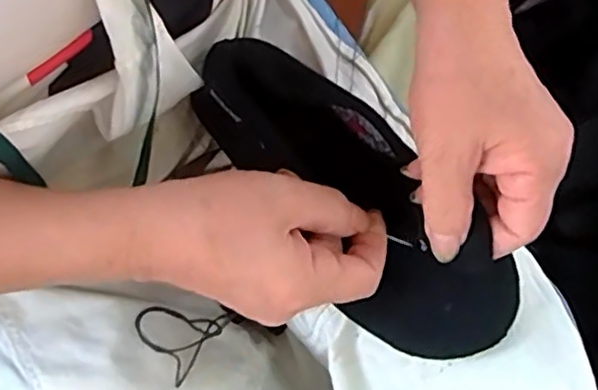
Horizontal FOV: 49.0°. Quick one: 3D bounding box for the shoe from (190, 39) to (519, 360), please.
[{"bbox_3d":[0.030,-0.002,0.362,0.081,0.059,0.210,-39,80,-11],"label":"shoe"}]

